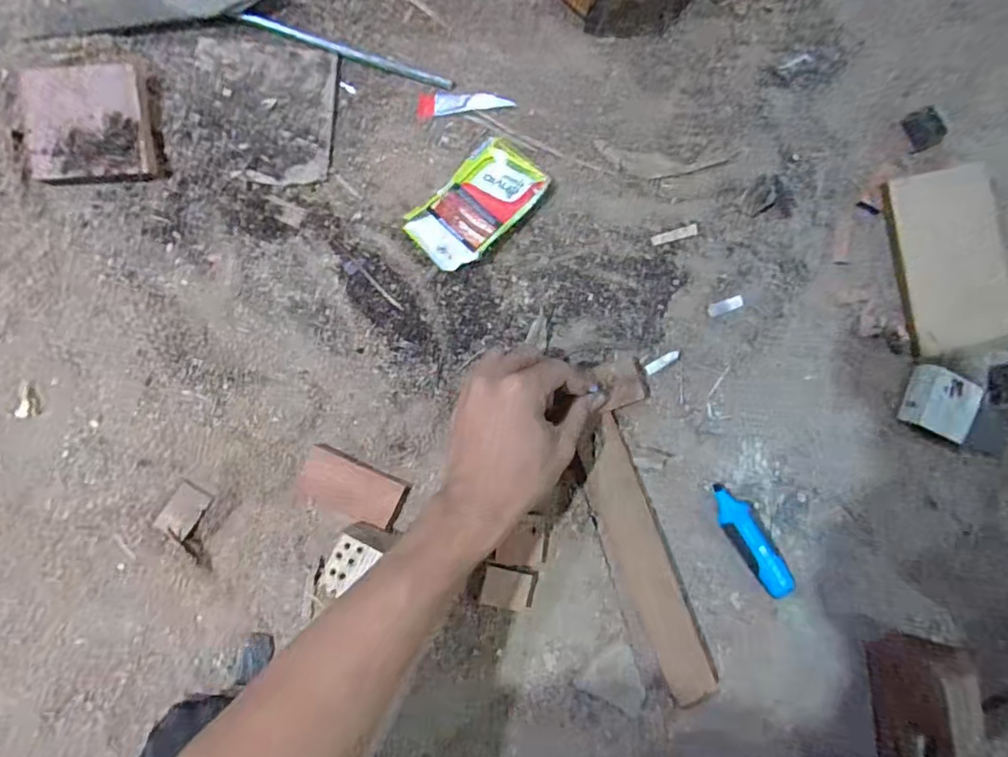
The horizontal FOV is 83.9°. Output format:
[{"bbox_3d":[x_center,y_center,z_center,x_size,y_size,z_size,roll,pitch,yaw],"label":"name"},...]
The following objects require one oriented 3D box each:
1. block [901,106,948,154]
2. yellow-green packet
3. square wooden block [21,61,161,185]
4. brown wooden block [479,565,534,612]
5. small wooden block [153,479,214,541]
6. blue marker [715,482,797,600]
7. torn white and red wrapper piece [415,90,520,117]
[{"bbox_3d":[0.357,-0.212,0.478,0.032,0.013,0.032,-22,91,-3],"label":"block"},{"bbox_3d":[-0.021,-0.135,0.435,0.108,0.019,0.060,-44,92,-3],"label":"yellow-green packet"},{"bbox_3d":[-0.306,-0.186,0.408,0.086,0.016,0.084,-5,90,-3],"label":"square wooden block"},{"bbox_3d":[0.002,0.163,0.433,0.036,0.004,0.030,12,89,-3],"label":"brown wooden block"},{"bbox_3d":[-0.232,0.095,0.406,0.025,0.004,0.035,31,74,-9],"label":"small wooden block"},{"bbox_3d":[0.197,0.129,0.444,0.031,0.017,0.098,-29,91,-3],"label":"blue marker"},{"bbox_3d":[-0.031,-0.220,0.444,0.075,0.010,0.018,-5,90,-3],"label":"torn white and red wrapper piece"}]

